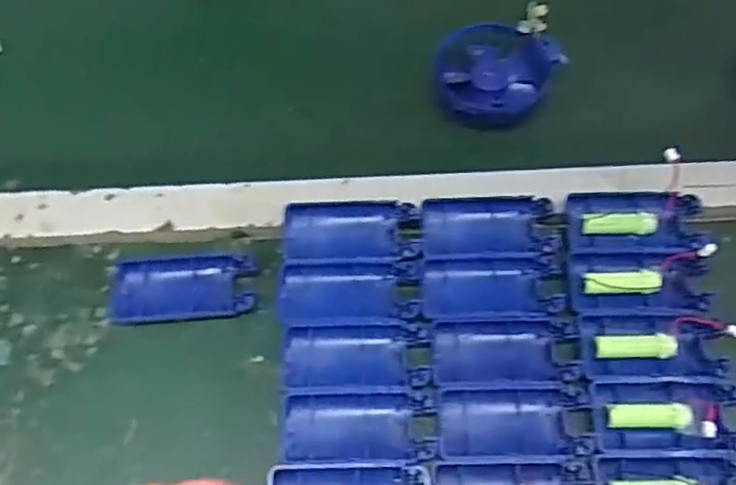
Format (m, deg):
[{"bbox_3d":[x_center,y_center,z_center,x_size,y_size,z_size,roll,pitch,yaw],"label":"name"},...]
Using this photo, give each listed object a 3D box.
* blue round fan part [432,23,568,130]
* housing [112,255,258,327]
[{"bbox_3d":[0.100,-0.138,0.569,0.090,0.020,0.103,31,67,14],"label":"blue round fan part"},{"bbox_3d":[-0.126,0.032,0.489,0.097,0.012,0.044,-2,64,-1],"label":"housing"}]

